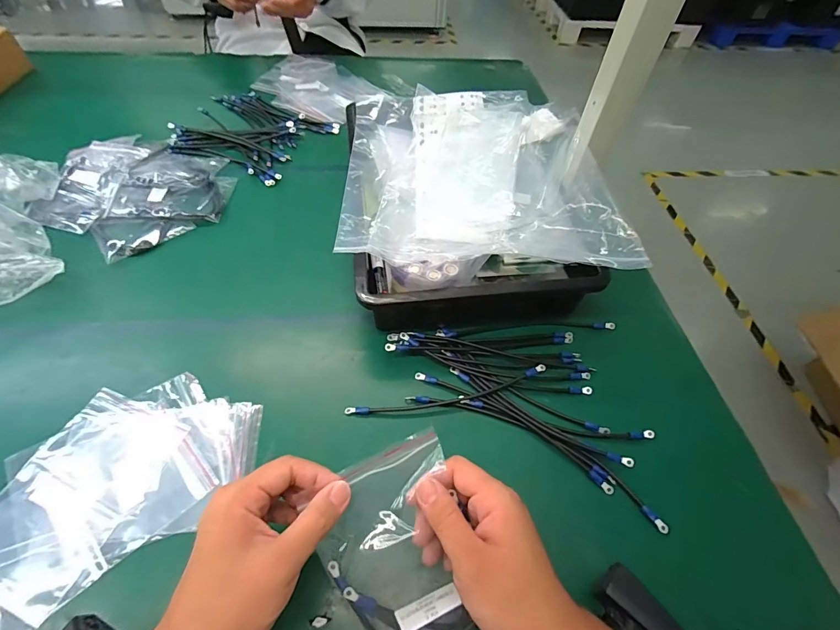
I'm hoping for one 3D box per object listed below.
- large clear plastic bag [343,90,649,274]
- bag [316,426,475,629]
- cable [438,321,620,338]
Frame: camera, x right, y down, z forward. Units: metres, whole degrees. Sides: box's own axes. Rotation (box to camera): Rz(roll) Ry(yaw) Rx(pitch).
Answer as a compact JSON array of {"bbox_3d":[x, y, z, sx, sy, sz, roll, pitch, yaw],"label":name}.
[{"bbox_3d":[0.066,-0.213,0.562,0.329,0.076,0.416,0,54,-4],"label":"large clear plastic bag"},{"bbox_3d":[-0.022,0.189,0.316,0.098,0.019,0.173,-6,84,-8],"label":"bag"},{"bbox_3d":[0.132,0.014,0.495,0.222,0.011,0.013,-2,55,-5],"label":"cable"}]

